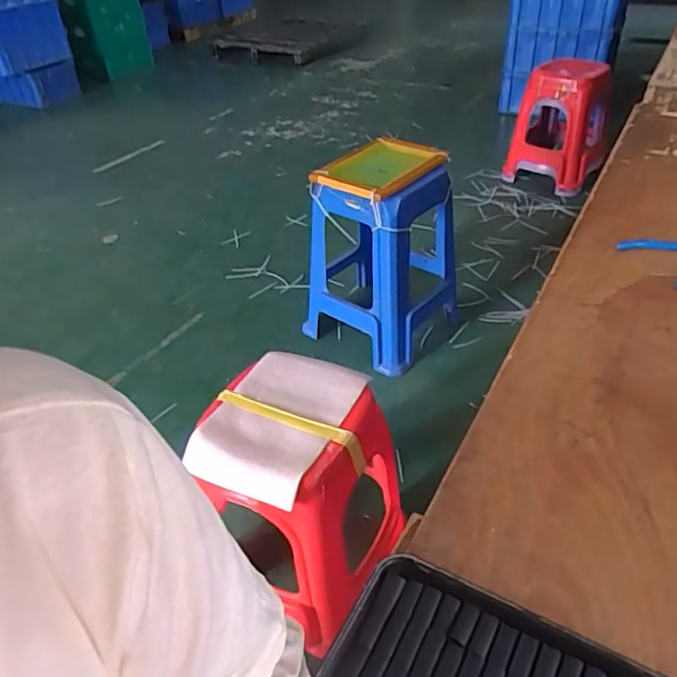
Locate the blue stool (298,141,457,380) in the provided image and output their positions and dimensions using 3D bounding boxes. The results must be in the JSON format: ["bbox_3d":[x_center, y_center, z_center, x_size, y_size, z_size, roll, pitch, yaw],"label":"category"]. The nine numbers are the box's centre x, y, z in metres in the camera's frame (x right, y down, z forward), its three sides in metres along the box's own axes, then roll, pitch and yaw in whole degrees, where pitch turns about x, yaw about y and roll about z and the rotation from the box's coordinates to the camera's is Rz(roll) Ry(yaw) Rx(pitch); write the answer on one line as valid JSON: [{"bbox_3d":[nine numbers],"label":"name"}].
[{"bbox_3d":[0.142,-0.275,1.862,0.412,0.599,0.447,19,43,26],"label":"blue stool"}]

